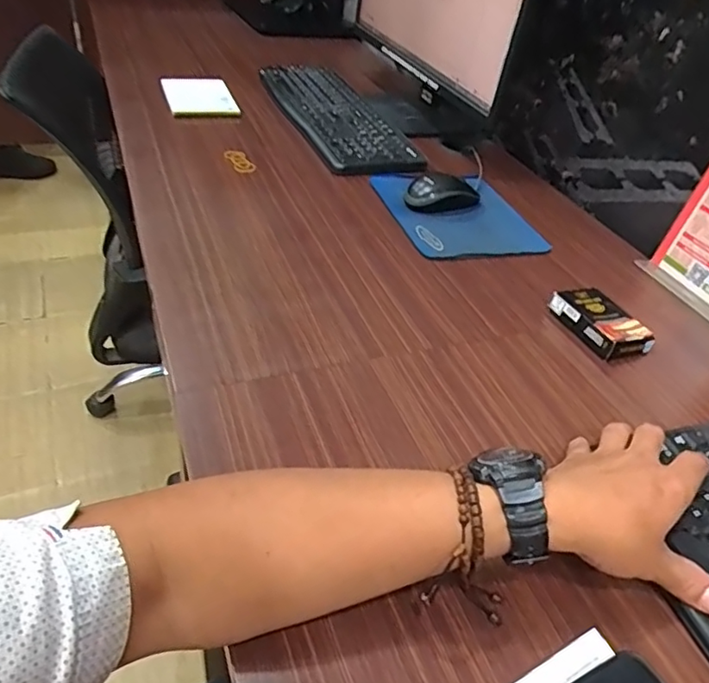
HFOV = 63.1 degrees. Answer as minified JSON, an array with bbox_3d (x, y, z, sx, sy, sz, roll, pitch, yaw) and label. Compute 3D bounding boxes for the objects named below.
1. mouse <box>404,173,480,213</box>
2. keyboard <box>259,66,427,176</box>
[{"bbox_3d":[0.119,-0.197,0.760,0.107,0.033,0.059,-14,44,-22],"label":"mouse"},{"bbox_3d":[-0.036,-0.384,0.967,0.160,0.026,0.444,-9,43,-18],"label":"keyboard"}]

